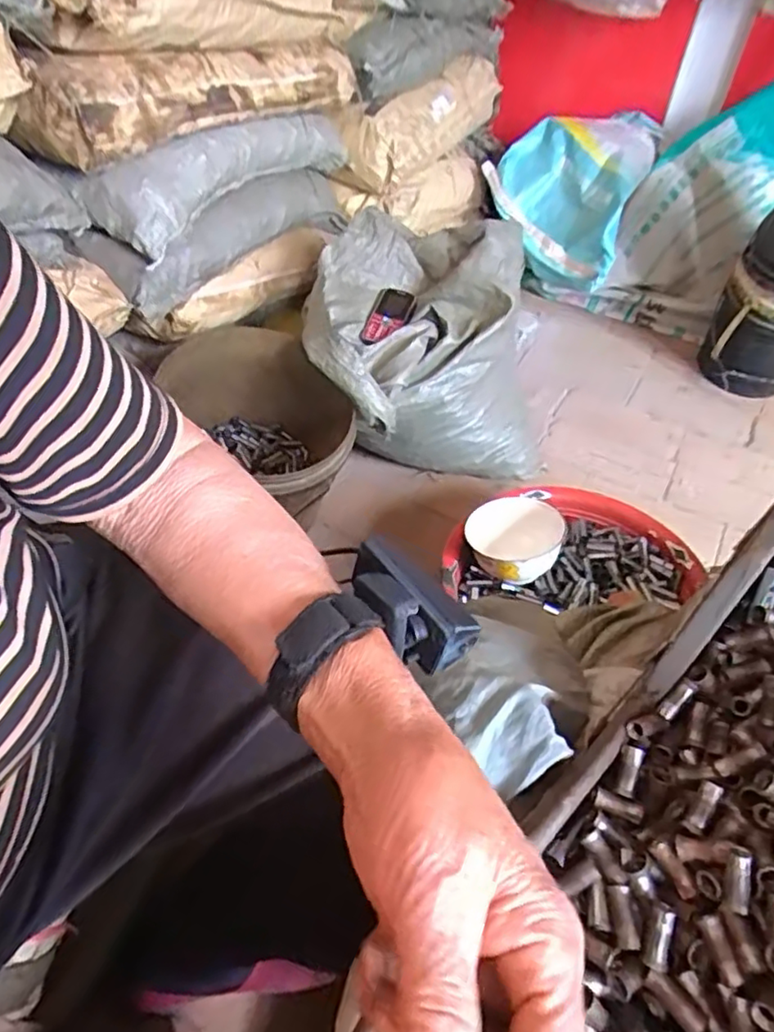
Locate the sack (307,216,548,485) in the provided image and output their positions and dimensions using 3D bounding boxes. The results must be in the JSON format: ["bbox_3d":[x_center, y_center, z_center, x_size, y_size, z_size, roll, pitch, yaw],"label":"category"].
[{"bbox_3d":[0.044,-0.244,1.003,0.376,0.349,0.298,-20,53,-19],"label":"sack"}]

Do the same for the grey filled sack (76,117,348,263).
[{"bbox_3d":[-0.215,-0.531,0.930,0.090,0.108,0.499,28,53,20],"label":"grey filled sack"}]

